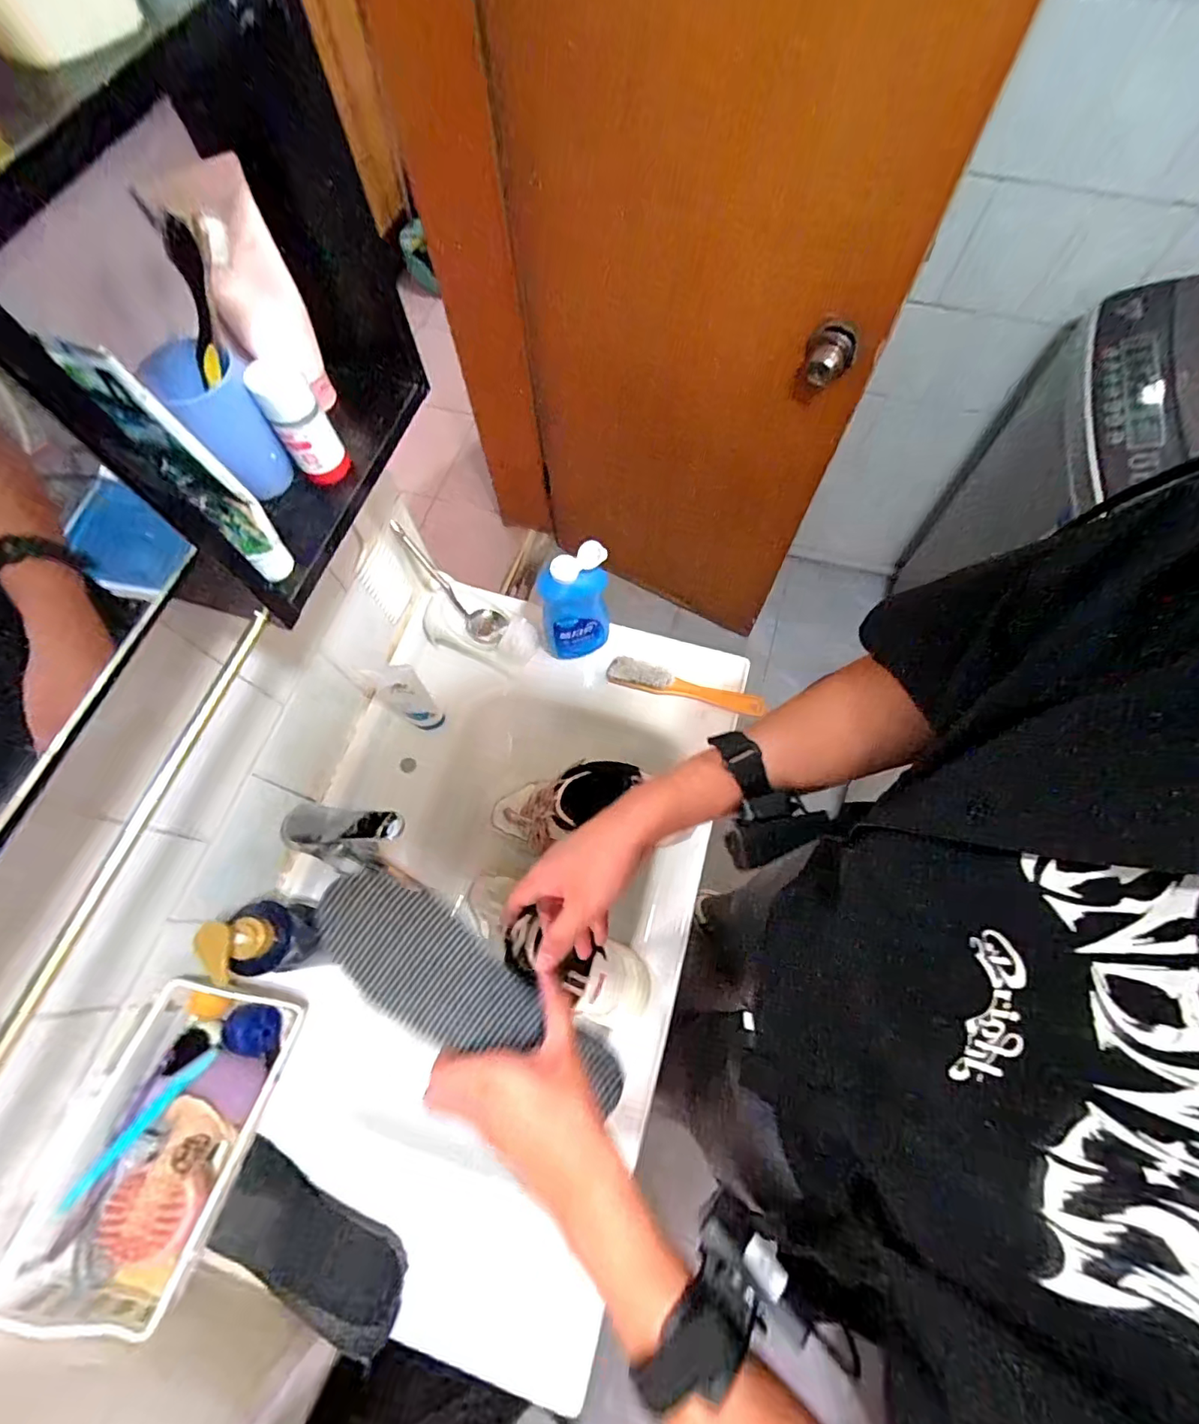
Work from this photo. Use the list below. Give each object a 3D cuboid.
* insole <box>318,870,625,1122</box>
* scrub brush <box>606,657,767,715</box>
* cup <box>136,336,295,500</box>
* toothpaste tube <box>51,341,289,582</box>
[{"bbox_3d":[-0.101,0.217,0.434,0.257,0.030,0.085,32,72,0],"label":"insole"},{"bbox_3d":[0.119,-0.031,0.775,0.218,0.033,0.034,15,69,7],"label":"scrub brush"},{"bbox_3d":[-0.263,-0.204,0.396,0.061,0.085,0.058,-1,68,1],"label":"cup"},{"bbox_3d":[-0.231,-0.134,0.330,0.033,0.163,0.027,41,75,16],"label":"toothpaste tube"}]

